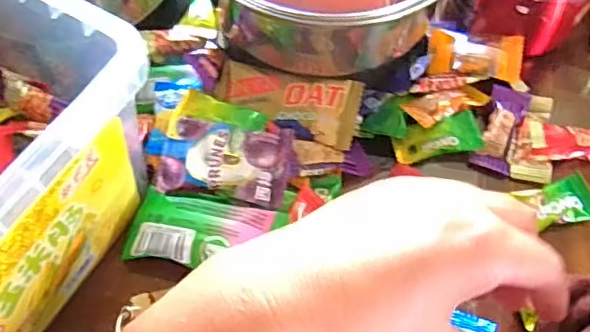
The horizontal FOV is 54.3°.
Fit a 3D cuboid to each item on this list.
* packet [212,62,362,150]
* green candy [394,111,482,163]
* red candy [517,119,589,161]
[{"bbox_3d":[-0.005,-0.038,0.339,0.084,0.017,0.039,14,80,0],"label":"packet"},{"bbox_3d":[0.086,-0.017,0.346,0.052,0.010,0.023,-12,61,-7],"label":"green candy"},{"bbox_3d":[0.166,-0.014,0.346,0.062,0.013,0.025,1,60,-1],"label":"red candy"}]

